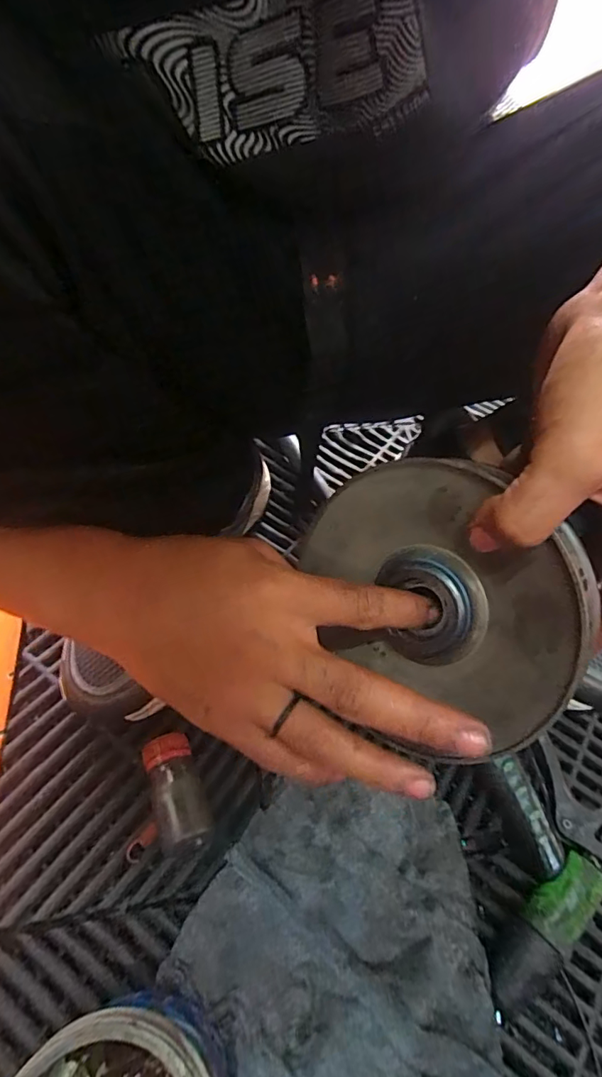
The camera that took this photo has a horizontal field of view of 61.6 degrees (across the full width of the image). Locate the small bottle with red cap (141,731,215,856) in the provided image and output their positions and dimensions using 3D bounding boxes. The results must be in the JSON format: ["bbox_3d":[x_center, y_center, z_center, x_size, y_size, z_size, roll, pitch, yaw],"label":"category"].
[{"bbox_3d":[-0.087,0.174,0.347,0.035,0.027,0.071,-18,59,-15],"label":"small bottle with red cap"}]

